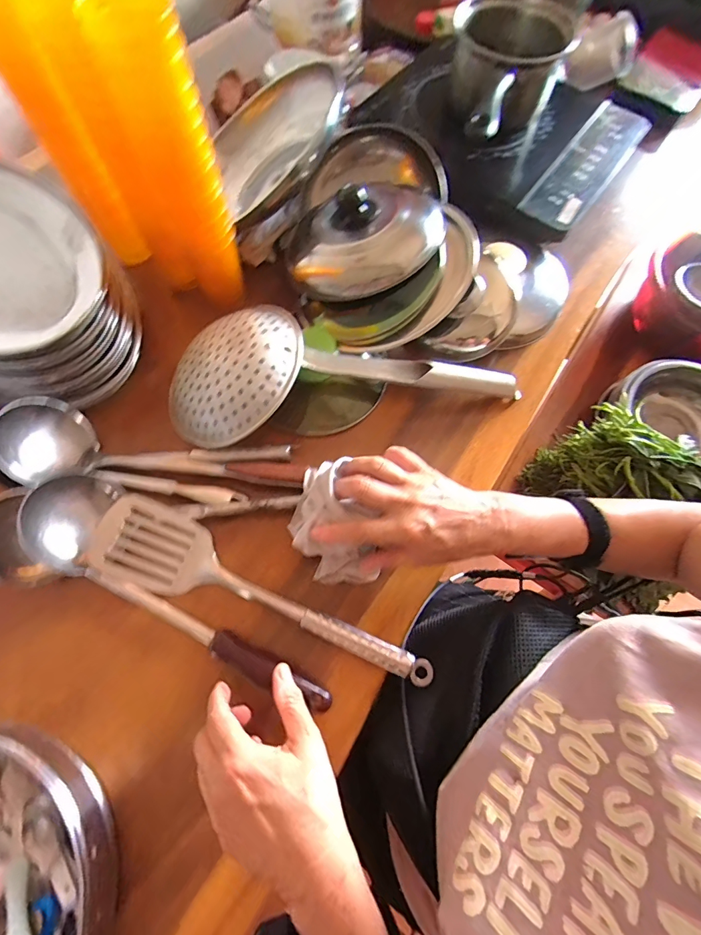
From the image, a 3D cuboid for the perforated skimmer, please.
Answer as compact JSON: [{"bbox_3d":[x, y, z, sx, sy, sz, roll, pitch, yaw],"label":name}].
[{"bbox_3d":[-0.012,-0.117,0.439,0.368,0.067,0.135,-12,70,-6],"label":"perforated skimmer"}]

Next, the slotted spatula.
[{"bbox_3d":[-0.084,0.123,0.377,0.330,0.026,0.074,24,71,7],"label":"slotted spatula"}]

